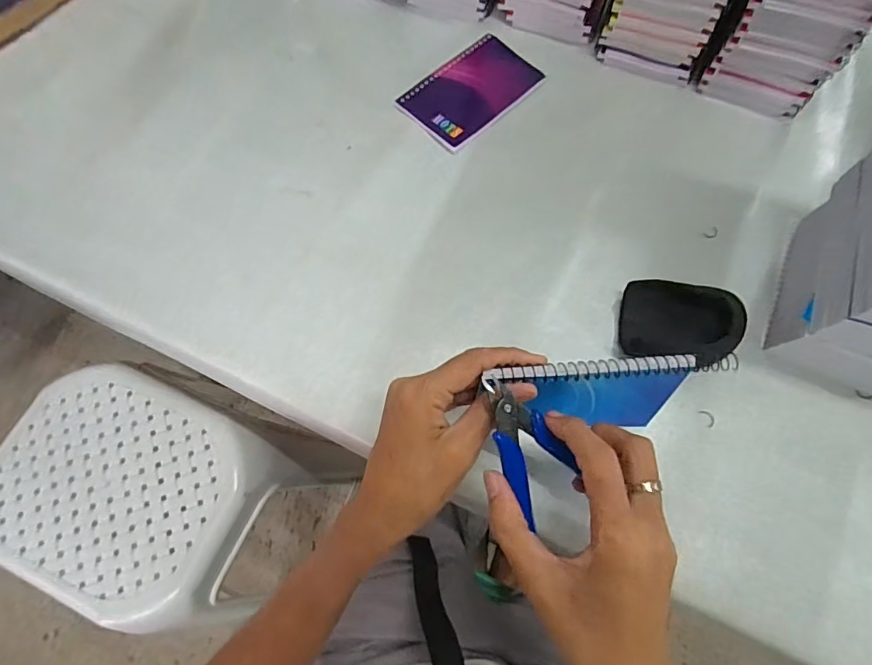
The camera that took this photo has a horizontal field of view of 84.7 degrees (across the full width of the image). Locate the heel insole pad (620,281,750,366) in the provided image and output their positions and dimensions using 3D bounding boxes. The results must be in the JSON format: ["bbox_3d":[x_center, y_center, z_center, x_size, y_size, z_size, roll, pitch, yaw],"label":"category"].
[{"bbox_3d":[0.189,-0.007,0.371,0.083,0.031,0.054,10,69,6],"label":"heel insole pad"}]

